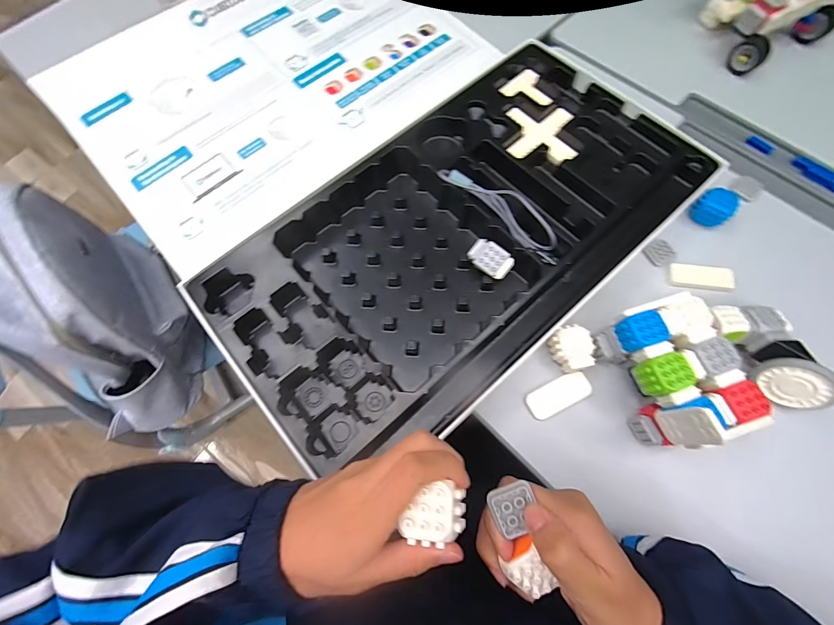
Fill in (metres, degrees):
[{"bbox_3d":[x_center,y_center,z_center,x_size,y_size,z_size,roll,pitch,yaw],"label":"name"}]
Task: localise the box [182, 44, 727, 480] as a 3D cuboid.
[{"bbox_3d":[0.050,-0.092,0.409,0.545,0.051,0.300,-40,73,-11],"label":"box"}]

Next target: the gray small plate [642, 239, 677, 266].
[{"bbox_3d":[0.281,-0.068,0.413,0.027,0.009,0.030,-30,74,-9],"label":"gray small plate"}]

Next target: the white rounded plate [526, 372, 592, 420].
[{"bbox_3d":[0.146,0.084,0.368,0.067,0.005,0.028,-26,70,-7],"label":"white rounded plate"}]

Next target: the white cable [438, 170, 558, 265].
[{"bbox_3d":[0.101,-0.120,0.410,0.161,0.026,0.045,37,76,15],"label":"white cable"}]

